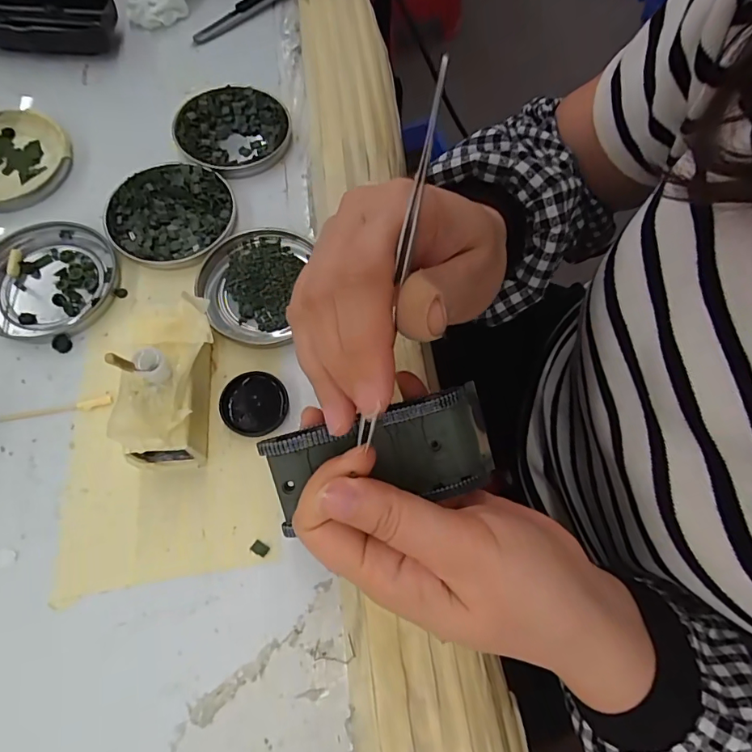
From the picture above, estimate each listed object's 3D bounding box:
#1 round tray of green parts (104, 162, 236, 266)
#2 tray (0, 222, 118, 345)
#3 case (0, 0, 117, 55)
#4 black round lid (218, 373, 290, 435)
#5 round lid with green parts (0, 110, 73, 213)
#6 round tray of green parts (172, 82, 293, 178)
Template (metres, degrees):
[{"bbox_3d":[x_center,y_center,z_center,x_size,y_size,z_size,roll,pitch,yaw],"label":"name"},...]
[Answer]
[{"bbox_3d":[-0.131,-0.105,0.302,0.077,0.009,0.073,1,68,-2],"label":"round tray of green parts"},{"bbox_3d":[-0.196,-0.057,0.281,0.075,0.008,0.077,1,68,-2],"label":"tray"},{"bbox_3d":[-0.255,-0.265,0.354,0.112,0.026,0.053,0,68,-3],"label":"case"},{"bbox_3d":[-0.067,0.015,0.259,0.035,0.006,0.034,1,68,-2],"label":"black round lid"},{"bbox_3d":[-0.248,-0.144,0.315,0.086,0.012,0.076,31,70,9],"label":"round lid with green parts"},{"bbox_3d":[-0.100,-0.172,0.331,0.076,0.009,0.075,1,68,-2],"label":"round tray of green parts"}]

